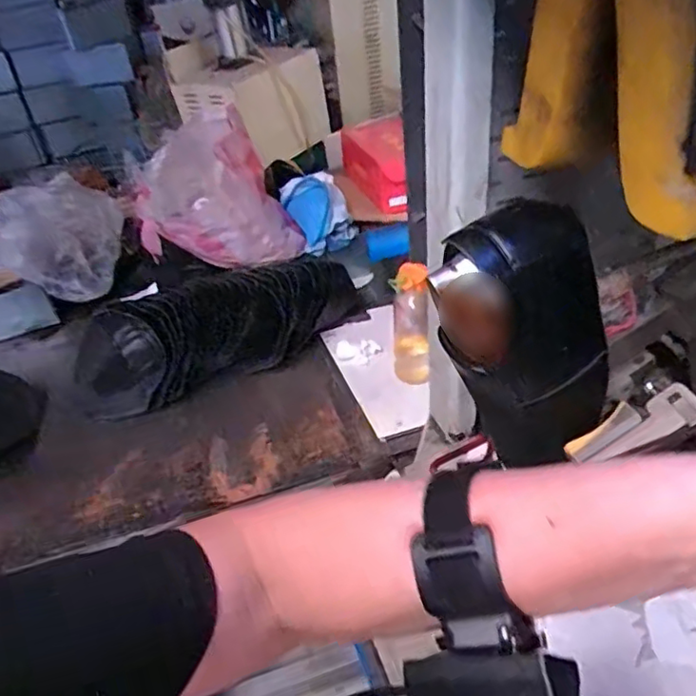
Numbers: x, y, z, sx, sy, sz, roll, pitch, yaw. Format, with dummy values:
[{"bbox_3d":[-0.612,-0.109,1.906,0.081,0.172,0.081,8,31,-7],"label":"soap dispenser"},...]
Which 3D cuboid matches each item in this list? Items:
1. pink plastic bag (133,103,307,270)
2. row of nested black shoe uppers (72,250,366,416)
[{"bbox_3d":[-0.244,-0.272,1.127,0.234,0.239,0.219,-32,42,-30],"label":"pink plastic bag"},{"bbox_3d":[-0.223,-0.037,1.085,0.505,0.144,0.164,-18,37,-14],"label":"row of nested black shoe uppers"}]

